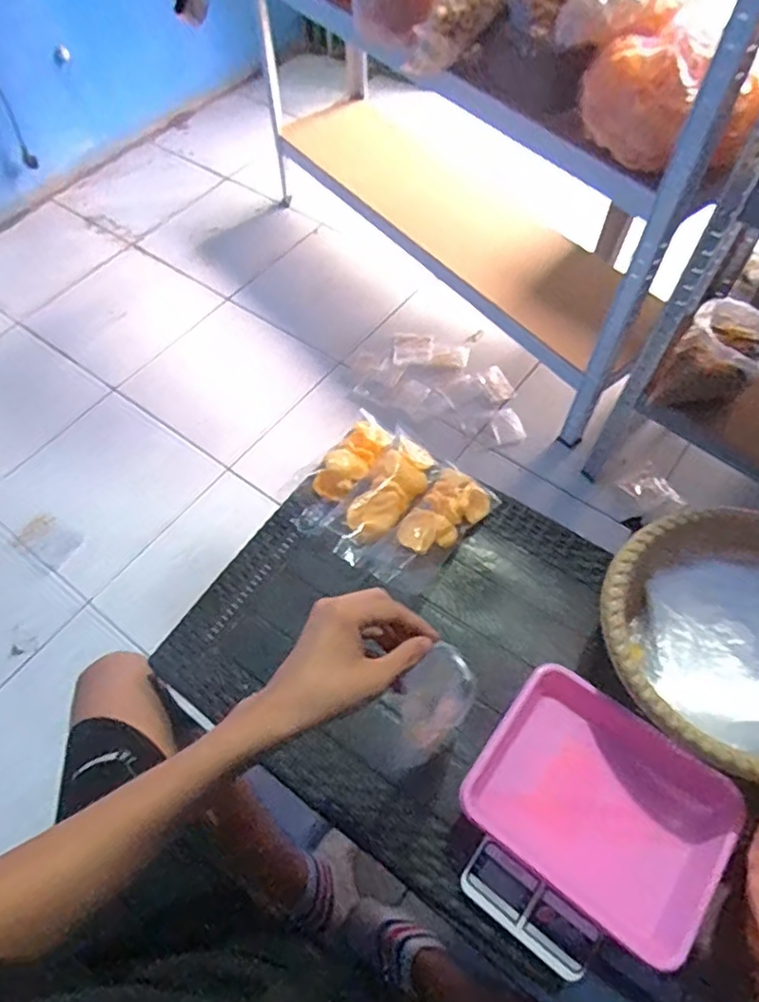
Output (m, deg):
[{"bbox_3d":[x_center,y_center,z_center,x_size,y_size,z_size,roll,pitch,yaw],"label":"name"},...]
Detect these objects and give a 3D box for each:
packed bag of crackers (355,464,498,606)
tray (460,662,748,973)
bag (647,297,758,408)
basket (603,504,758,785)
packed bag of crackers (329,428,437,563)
[{"bbox_3d":[0.069,0.032,0.786,0.083,0.041,0.199,38,68,20],"label":"packed bag of crackers"},{"bbox_3d":[0.214,0.293,0.600,0.225,0.041,0.176,34,67,18],"label":"tray"},{"bbox_3d":[0.585,-0.253,1.063,0.137,0.132,0.175,29,65,16],"label":"bag"},{"bbox_3d":[0.364,0.149,0.641,0.266,0.123,0.257,-1,61,1],"label":"basket"},{"bbox_3d":[0.005,-0.007,0.811,0.078,0.033,0.194,32,66,18],"label":"packed bag of crackers"}]

